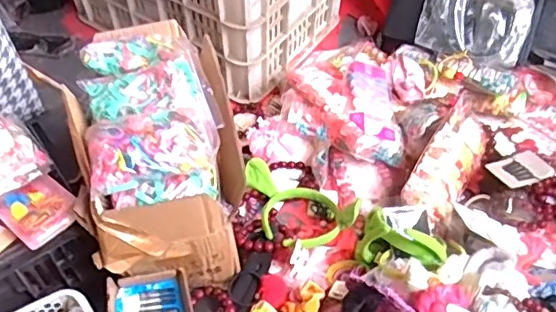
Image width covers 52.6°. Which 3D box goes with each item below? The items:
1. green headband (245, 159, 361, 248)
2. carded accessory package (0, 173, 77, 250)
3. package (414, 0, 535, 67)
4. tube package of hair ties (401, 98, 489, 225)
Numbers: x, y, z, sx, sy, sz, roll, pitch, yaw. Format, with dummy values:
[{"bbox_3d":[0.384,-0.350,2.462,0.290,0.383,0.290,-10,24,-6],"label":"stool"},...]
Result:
[{"bbox_3d":[0.021,0.078,0.873,0.193,0.059,0.137,30,57,21],"label":"green headband"},{"bbox_3d":[-0.288,0.067,0.683,0.088,0.025,0.076,36,60,25],"label":"carded accessory package"},{"bbox_3d":[0.364,-0.263,1.039,0.190,0.017,0.165,16,93,23],"label":"package"},{"bbox_3d":[0.277,0.011,0.913,0.081,0.054,0.232,25,56,18],"label":"tube package of hair ties"}]

